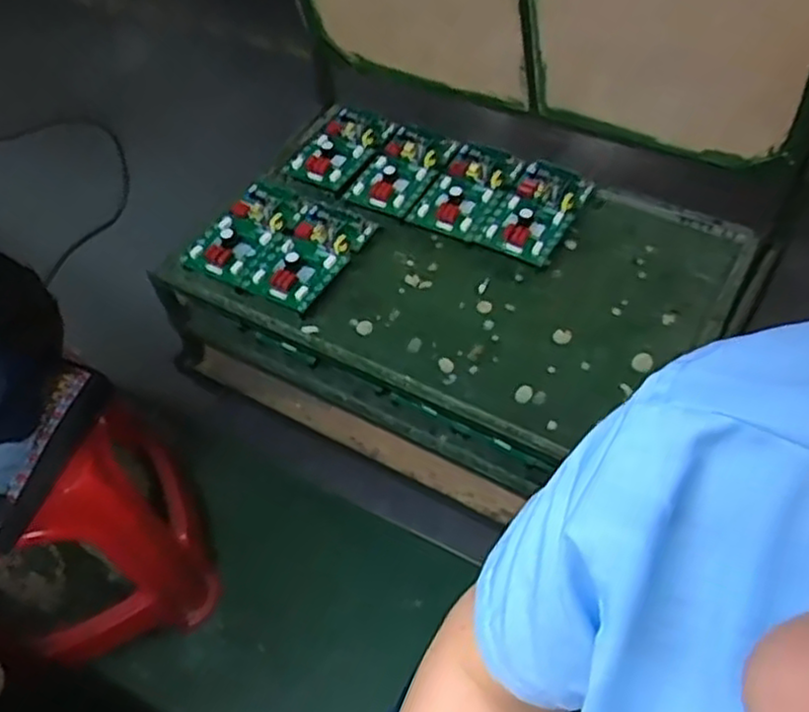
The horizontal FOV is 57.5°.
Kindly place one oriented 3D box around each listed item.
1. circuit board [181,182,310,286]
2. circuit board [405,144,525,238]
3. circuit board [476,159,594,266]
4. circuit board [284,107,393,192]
[{"bbox_3d":[-0.267,-0.217,1.237,0.128,0.030,0.214,20,56,19],"label":"circuit board"},{"bbox_3d":[0.107,-0.295,1.271,0.114,0.023,0.204,26,58,23],"label":"circuit board"},{"bbox_3d":[0.223,-0.248,1.231,0.118,0.034,0.212,24,57,20],"label":"circuit board"},{"bbox_3d":[-0.122,-0.396,1.390,0.151,0.031,0.213,19,55,19],"label":"circuit board"}]

